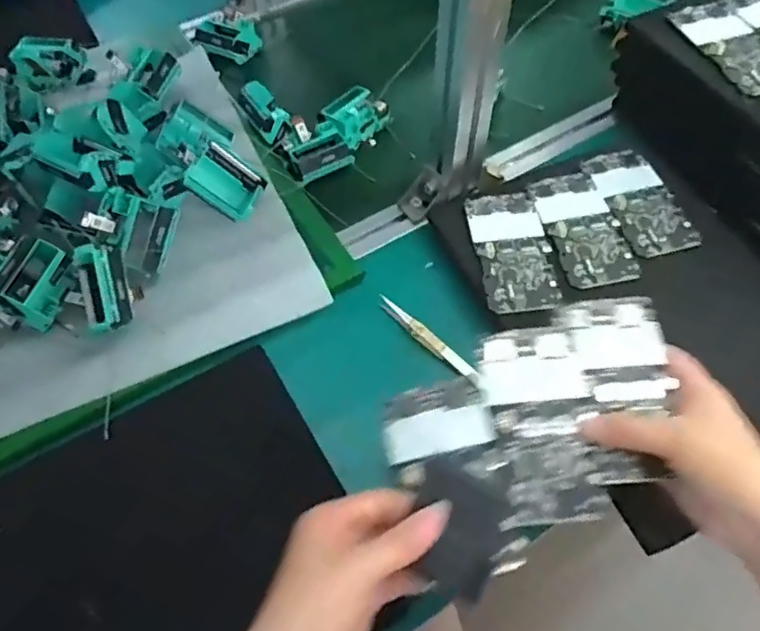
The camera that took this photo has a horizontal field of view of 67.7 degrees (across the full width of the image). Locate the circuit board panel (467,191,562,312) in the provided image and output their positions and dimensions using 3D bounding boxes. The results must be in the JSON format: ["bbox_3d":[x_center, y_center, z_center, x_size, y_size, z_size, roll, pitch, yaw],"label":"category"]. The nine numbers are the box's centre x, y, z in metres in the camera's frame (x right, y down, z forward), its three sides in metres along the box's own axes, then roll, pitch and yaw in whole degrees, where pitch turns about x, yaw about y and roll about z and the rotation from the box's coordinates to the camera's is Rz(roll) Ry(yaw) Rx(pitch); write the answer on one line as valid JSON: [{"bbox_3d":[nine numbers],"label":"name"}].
[{"bbox_3d":[0.124,-0.064,0.527,0.068,0.005,0.133,-5,59,-2],"label":"circuit board panel"}]

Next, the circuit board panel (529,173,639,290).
[{"bbox_3d":[0.194,-0.083,0.537,0.068,0.004,0.127,-11,59,-5],"label":"circuit board panel"}]

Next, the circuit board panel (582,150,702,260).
[{"bbox_3d":[0.254,-0.114,0.556,0.066,0.004,0.133,-14,59,-7],"label":"circuit board panel"}]

